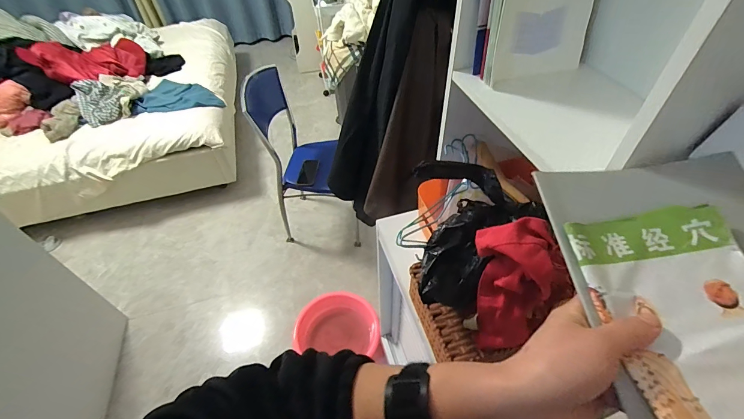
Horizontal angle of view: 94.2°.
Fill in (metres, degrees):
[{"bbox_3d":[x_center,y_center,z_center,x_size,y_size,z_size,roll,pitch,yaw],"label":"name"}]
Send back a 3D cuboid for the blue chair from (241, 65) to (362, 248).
[{"bbox_3d":[-0.274,-0.232,1.637,0.395,0.783,0.373,0,47,3],"label":"blue chair"}]

